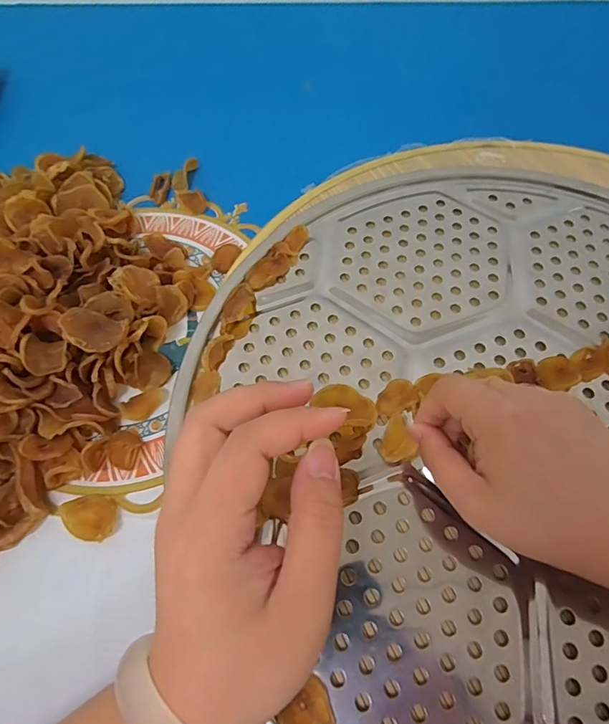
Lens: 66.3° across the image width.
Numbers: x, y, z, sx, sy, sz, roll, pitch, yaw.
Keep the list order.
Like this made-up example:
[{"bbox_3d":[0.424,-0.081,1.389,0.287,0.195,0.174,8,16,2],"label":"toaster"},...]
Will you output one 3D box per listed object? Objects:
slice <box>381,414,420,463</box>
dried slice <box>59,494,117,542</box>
[{"bbox_3d":[0.057,0.049,0.295,0.020,0.004,0.028,-21,67,18],"label":"slice"},{"bbox_3d":[-0.135,0.097,0.292,0.034,0.006,0.027,1,63,2],"label":"dried slice"}]

